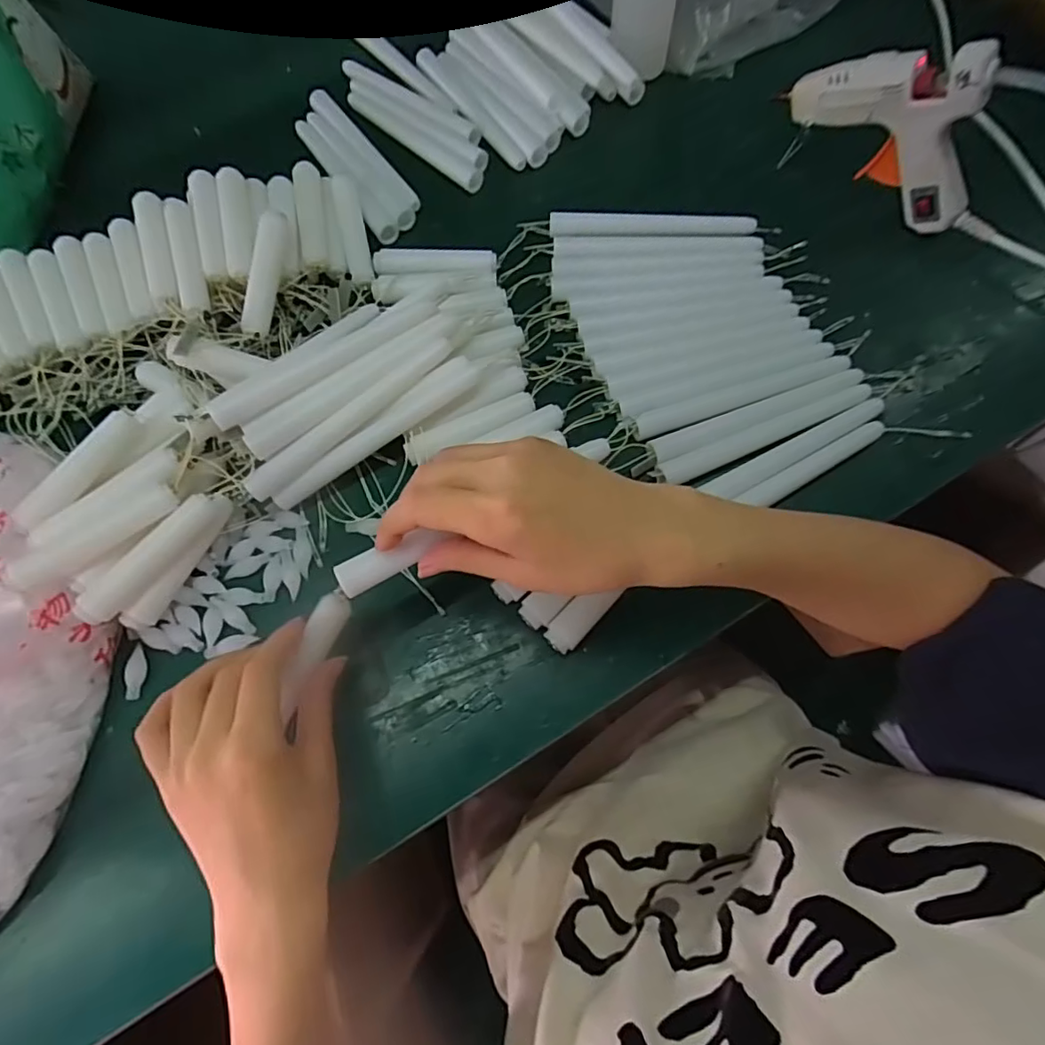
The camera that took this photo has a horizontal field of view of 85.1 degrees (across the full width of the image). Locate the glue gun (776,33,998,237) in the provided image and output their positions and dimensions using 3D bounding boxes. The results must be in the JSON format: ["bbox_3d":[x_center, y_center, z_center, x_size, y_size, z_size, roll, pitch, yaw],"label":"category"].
[{"bbox_3d":[0.244,-0.264,0.378,0.028,0.111,0.141,-42,75,-11],"label":"glue gun"}]

